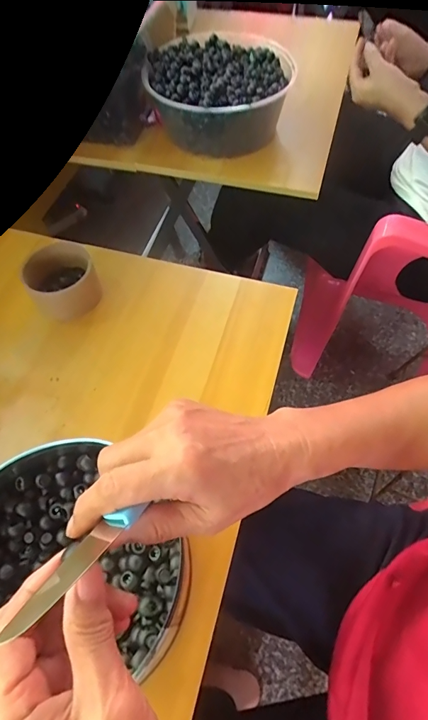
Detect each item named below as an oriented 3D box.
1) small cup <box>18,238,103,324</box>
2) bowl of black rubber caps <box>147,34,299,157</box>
[{"bbox_3d":[-0.186,-0.097,0.490,0.079,0.054,0.076,0,59,-1],"label":"small cup"},{"bbox_3d":[0.010,-0.435,0.667,0.215,0.101,0.221,13,60,7],"label":"bowl of black rubber caps"}]

